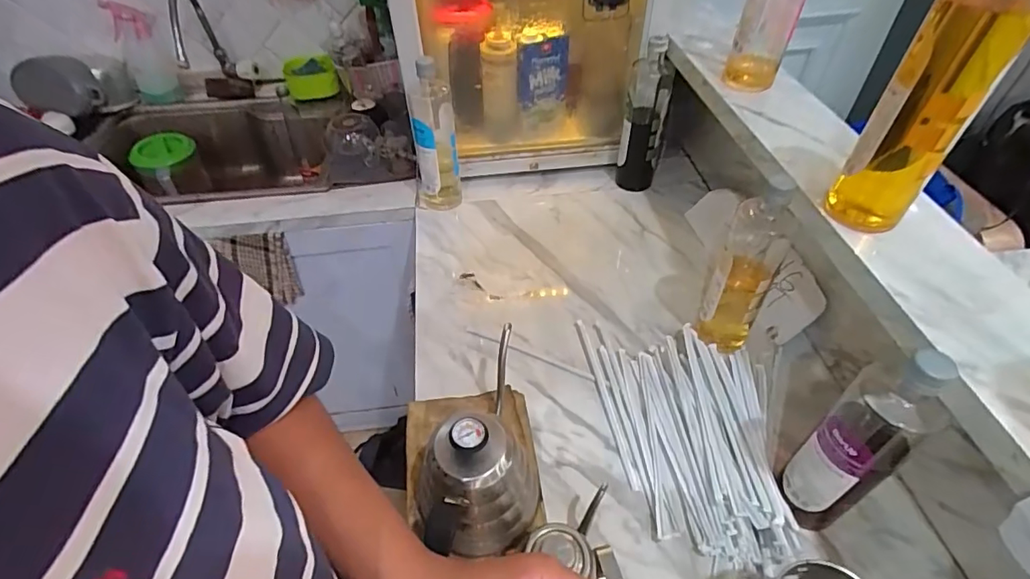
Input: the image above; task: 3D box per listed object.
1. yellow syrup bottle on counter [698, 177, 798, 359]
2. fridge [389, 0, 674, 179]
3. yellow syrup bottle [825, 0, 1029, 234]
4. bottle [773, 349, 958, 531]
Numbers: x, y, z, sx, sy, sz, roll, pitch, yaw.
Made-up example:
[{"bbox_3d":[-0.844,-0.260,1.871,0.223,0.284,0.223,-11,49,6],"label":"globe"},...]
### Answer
[{"bbox_3d":[0.295,-0.026,0.656,0.072,0.248,0.060,19,51,18],"label":"yellow syrup bottle on counter"},{"bbox_3d":[0.008,-0.508,0.966,0.445,0.459,0.377,-6,47,-3],"label":"fridge"},{"bbox_3d":[0.348,-0.156,0.434,0.070,0.256,0.066,30,55,26],"label":"yellow syrup bottle"},{"bbox_3d":[0.323,0.145,0.486,0.060,0.247,0.070,-29,53,-23],"label":"bottle"}]

